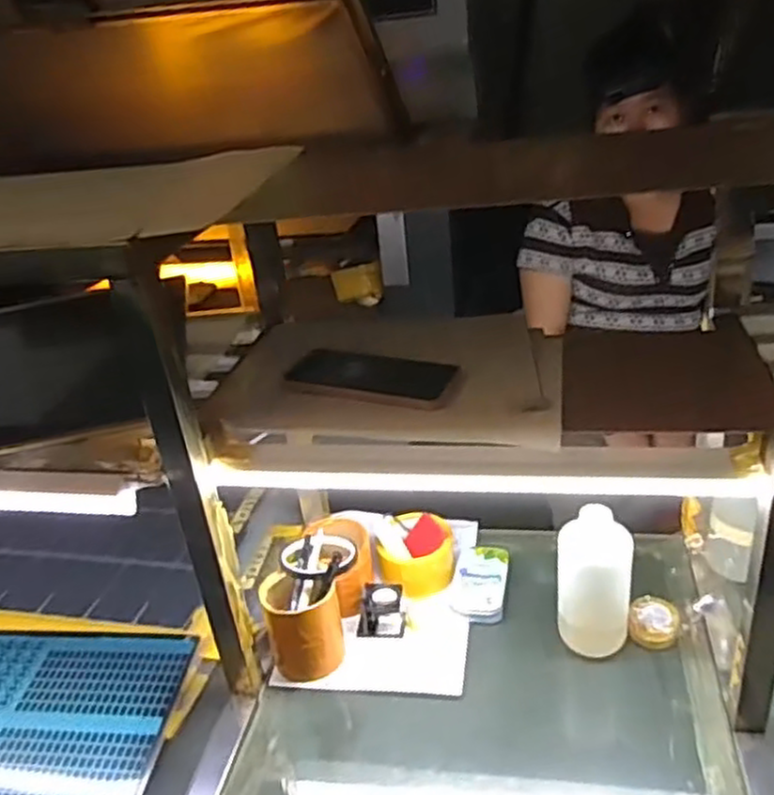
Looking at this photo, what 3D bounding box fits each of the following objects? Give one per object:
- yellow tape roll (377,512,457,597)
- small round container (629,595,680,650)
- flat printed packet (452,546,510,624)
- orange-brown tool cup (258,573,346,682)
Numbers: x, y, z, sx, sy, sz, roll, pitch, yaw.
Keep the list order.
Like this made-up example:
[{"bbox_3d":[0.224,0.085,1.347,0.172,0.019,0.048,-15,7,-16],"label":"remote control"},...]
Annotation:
[{"bbox_3d":[0.037,0.190,0.913,0.094,0.047,0.100,-5,28,3],"label":"yellow tape roll"},{"bbox_3d":[0.293,0.248,0.802,0.050,0.033,0.049,-5,28,3],"label":"small round container"},{"bbox_3d":[0.115,0.225,0.890,0.061,0.020,0.117,1,29,14],"label":"flat printed packet"},{"bbox_3d":[-0.091,0.252,0.804,0.077,0.096,0.079,-5,28,3],"label":"orange-brown tool cup"}]

